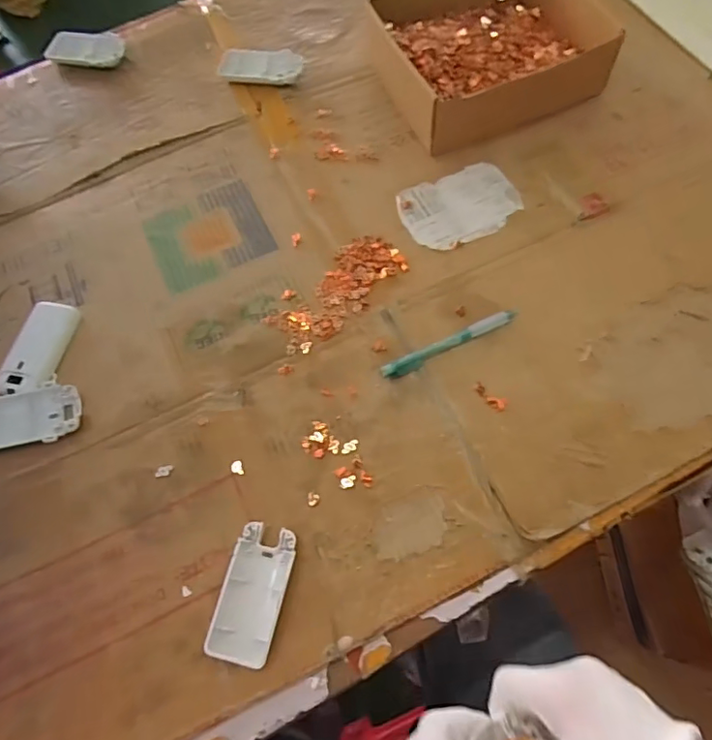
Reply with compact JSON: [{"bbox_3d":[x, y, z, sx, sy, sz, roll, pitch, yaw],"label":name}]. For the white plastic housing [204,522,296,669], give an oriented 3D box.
[{"bbox_3d":[-0.076,0.166,0.408,0.045,0.014,0.093,11,68,8],"label":"white plastic housing"}]

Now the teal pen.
[{"bbox_3d":[0.082,-0.022,0.480,0.126,0.013,0.013,-24,68,-7],"label":"teal pen"}]

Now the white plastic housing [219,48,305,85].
[{"bbox_3d":[-0.109,-0.350,0.633,0.095,0.008,0.053,7,68,6],"label":"white plastic housing"}]

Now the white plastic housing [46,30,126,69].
[{"bbox_3d":[-0.333,-0.394,0.673,0.093,0.014,0.048,7,68,6],"label":"white plastic housing"}]

